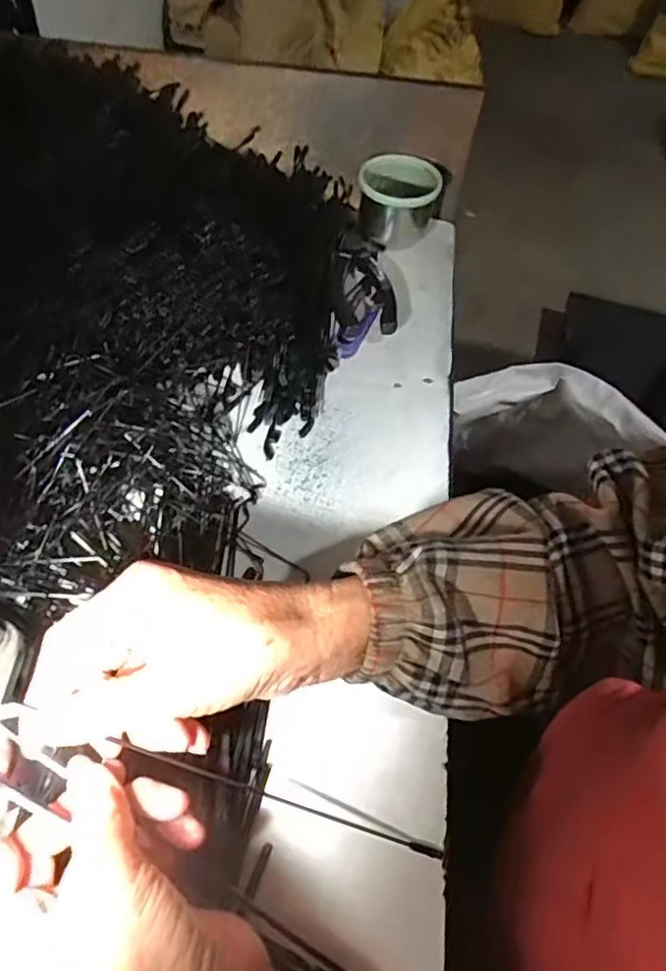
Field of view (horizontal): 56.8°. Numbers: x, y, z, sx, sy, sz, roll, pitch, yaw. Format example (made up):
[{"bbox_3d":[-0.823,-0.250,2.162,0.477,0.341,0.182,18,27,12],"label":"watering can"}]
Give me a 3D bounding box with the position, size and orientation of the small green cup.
[{"bbox_3d":[0.059,-0.253,0.546,0.069,0.052,0.077,17,57,6],"label":"small green cup"}]

